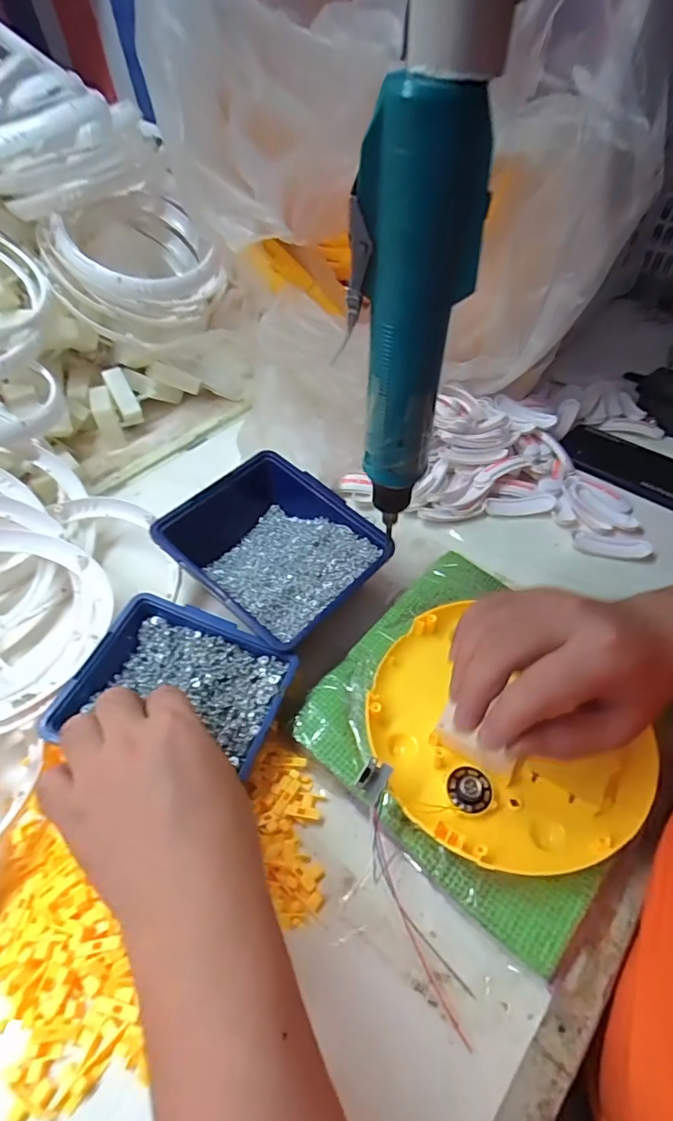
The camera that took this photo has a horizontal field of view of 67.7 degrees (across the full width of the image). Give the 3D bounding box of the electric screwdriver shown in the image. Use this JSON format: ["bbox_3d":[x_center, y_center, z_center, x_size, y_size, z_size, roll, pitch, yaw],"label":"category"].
[{"bbox_3d":[0.030,-0.092,0.215,0.036,0.165,0.031,-31,56,-23],"label":"electric screwdriver"}]

